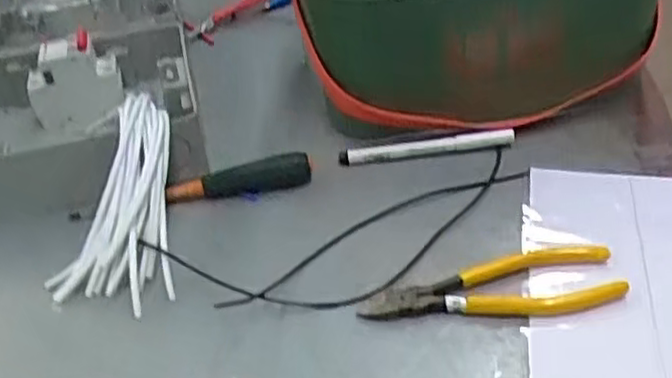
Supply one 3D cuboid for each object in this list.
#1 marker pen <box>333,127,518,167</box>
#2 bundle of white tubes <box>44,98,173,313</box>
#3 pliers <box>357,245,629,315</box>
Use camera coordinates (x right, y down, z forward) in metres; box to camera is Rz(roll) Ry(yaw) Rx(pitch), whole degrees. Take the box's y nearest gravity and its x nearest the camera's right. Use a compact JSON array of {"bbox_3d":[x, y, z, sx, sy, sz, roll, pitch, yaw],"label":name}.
[{"bbox_3d":[0.075,-0.034,0.579,0.143,0.014,0.014,-7,38,-3],"label":"marker pen"},{"bbox_3d":[-0.149,0.000,0.507,0.083,0.026,0.167,0,61,6],"label":"bundle of white tubes"},{"bbox_3d":[0.098,0.062,0.454,0.164,0.011,0.051,-8,38,-3],"label":"pliers"}]

